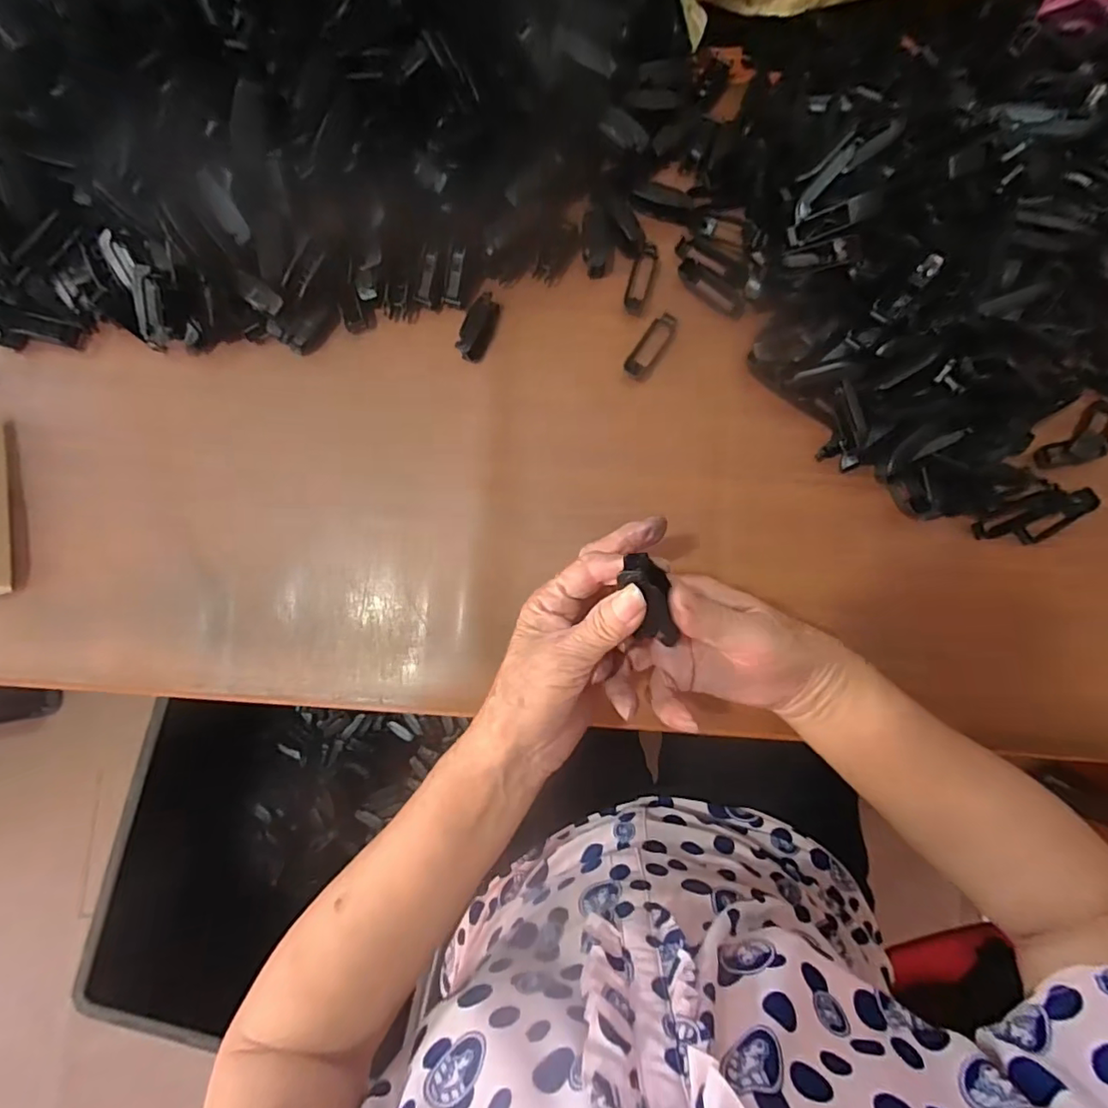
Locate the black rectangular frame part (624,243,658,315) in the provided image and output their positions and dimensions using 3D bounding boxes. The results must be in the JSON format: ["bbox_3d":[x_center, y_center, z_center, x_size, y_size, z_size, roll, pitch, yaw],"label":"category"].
[{"bbox_3d":[0.066,-0.208,0.413,0.016,0.007,0.055,19,85,3],"label":"black rectangular frame part"}]

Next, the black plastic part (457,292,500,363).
[{"bbox_3d":[-0.056,-0.168,0.410,0.019,0.014,0.049,20,85,3],"label":"black plastic part"}]

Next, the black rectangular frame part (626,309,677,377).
[{"bbox_3d":[0.072,-0.153,0.406,0.019,0.010,0.054,34,86,4],"label":"black rectangular frame part"}]

